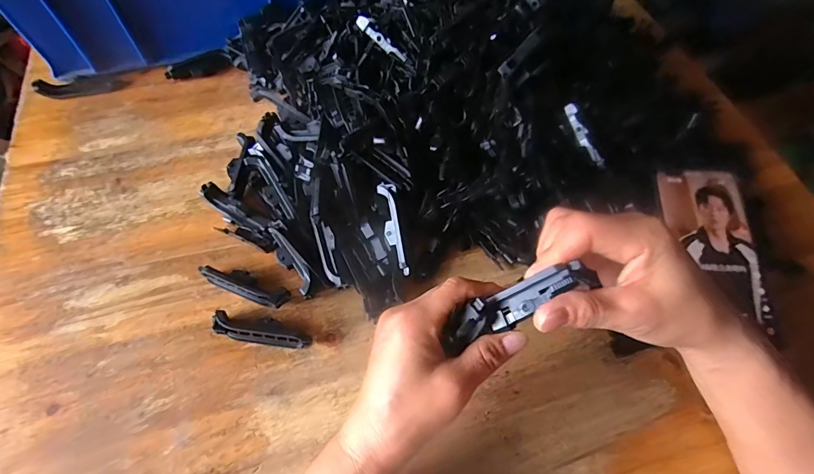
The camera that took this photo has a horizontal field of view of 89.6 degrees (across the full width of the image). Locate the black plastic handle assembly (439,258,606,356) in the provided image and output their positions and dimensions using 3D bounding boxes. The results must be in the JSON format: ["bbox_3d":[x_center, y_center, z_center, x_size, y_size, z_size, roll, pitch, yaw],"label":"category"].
[{"bbox_3d":[0.060,0.038,0.231,0.084,0.019,0.019,-29,65,11],"label":"black plastic handle assembly"}]

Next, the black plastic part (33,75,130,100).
[{"bbox_3d":[-0.337,-0.156,0.423,0.083,0.008,0.024,-11,63,-9],"label":"black plastic part"}]

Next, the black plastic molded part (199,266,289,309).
[{"bbox_3d":[-0.129,0.038,0.329,0.073,0.016,0.018,20,63,7],"label":"black plastic molded part"}]

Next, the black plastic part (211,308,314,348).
[{"bbox_3d":[-0.109,0.072,0.312,0.072,0.015,0.018,9,62,1],"label":"black plastic part"}]

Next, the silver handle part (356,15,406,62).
[{"bbox_3d":[-0.021,-0.164,0.343,0.052,0.009,0.007,42,66,0],"label":"silver handle part"}]

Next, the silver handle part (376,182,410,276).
[{"bbox_3d":[-0.010,-0.007,0.332,0.014,0.010,0.075,-12,89,-10],"label":"silver handle part"}]

